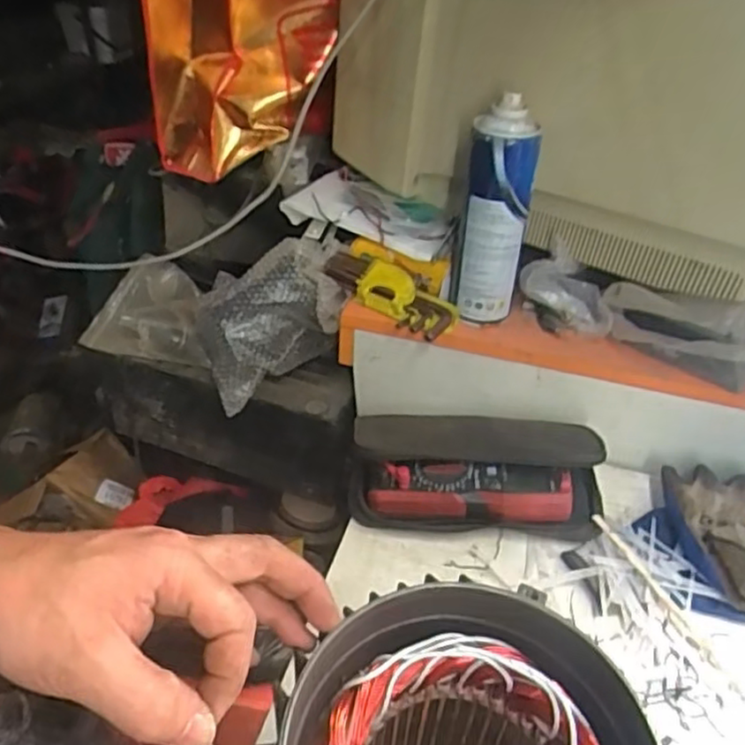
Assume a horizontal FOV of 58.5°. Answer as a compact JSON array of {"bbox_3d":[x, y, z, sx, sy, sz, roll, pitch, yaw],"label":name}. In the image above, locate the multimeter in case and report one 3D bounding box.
[{"bbox_3d":[0.097,0.083,0.639,0.233,0.064,0.126,4,38,3],"label":"multimeter in case"}]

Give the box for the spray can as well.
[{"bbox_3d":[0.119,-0.155,0.656,0.062,0.209,0.073,7,38,6],"label":"spray can"}]

